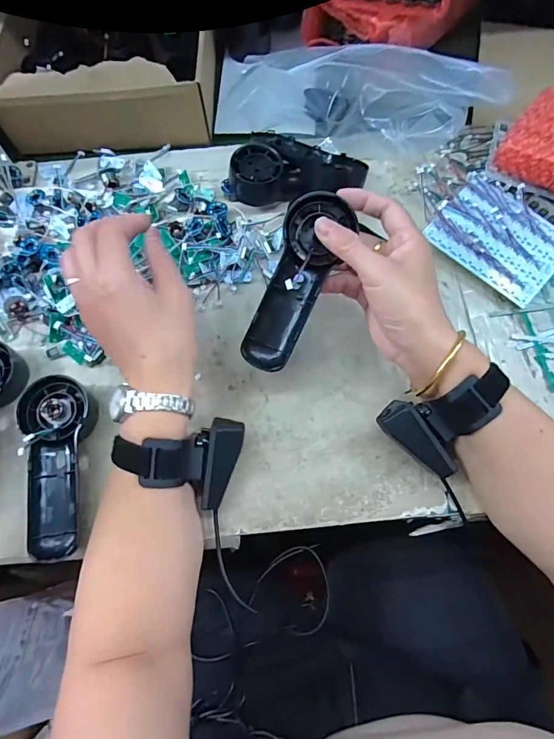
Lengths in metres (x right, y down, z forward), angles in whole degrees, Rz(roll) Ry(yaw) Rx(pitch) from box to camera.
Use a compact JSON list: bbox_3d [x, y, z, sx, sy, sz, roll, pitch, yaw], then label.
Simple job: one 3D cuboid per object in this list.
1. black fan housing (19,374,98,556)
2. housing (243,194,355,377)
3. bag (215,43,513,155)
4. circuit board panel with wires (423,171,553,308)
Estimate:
[{"bbox_3d":[-0.186,0.080,0.359,0.063,0.034,0.146,-7,68,-1],"label":"black fan housing"},{"bbox_3d":[0.017,-0.071,0.352,0.050,0.024,0.149,22,93,8],"label":"housing"},{"bbox_3d":[0.090,-0.295,0.446,0.318,0.086,0.106,8,70,4],"label":"bag"},{"bbox_3d":[0.233,-0.139,0.436,0.127,0.013,0.100,42,75,16],"label":"circuit board panel with wires"}]

